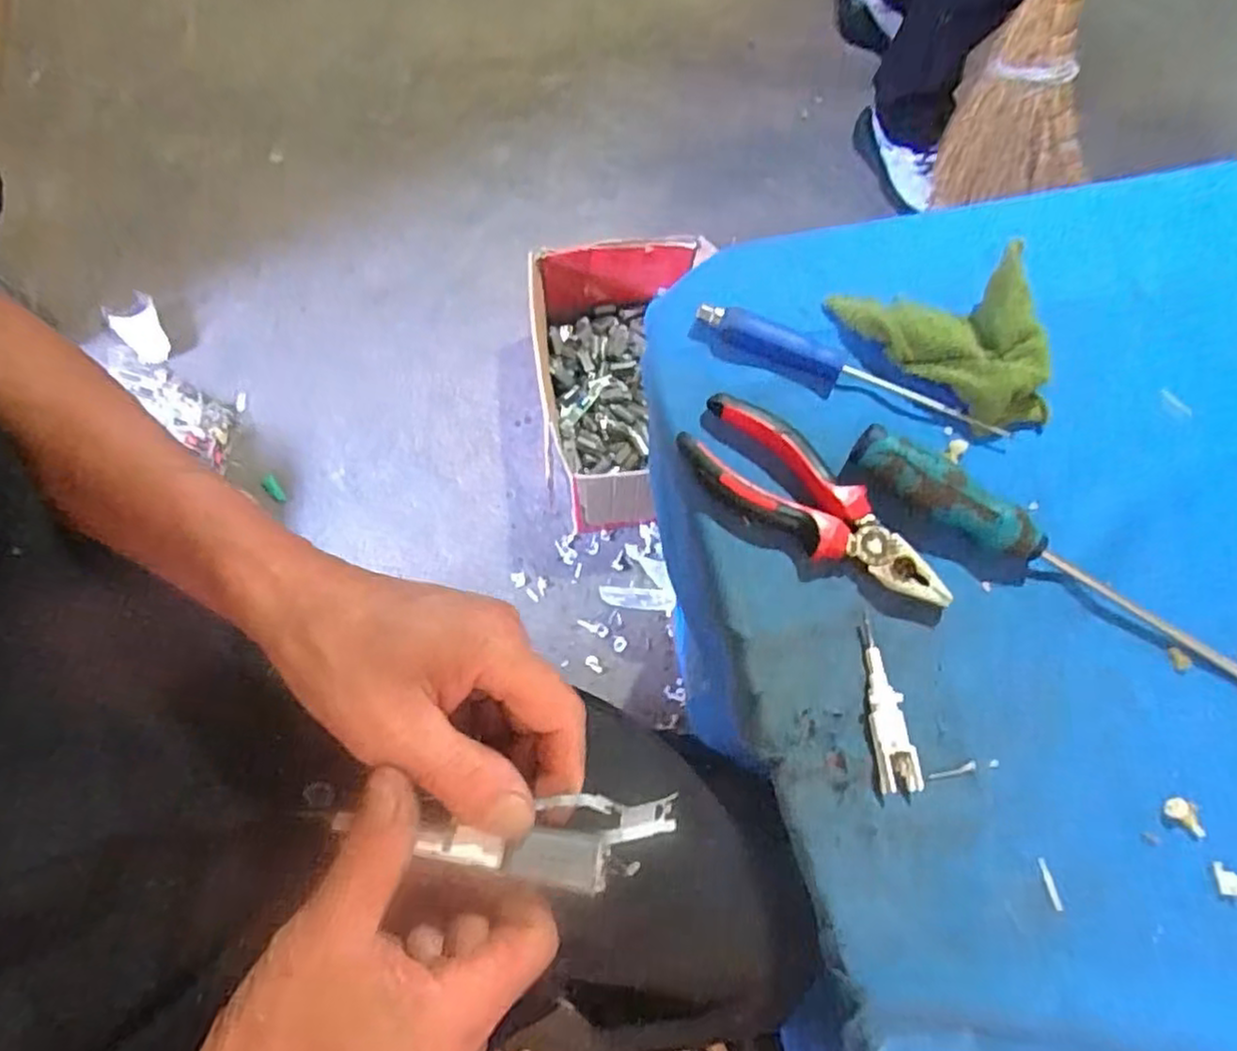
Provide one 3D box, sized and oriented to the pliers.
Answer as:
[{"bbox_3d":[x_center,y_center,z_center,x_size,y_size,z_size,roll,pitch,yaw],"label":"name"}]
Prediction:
[{"bbox_3d":[0.102,-0.009,0.383,0.157,0.021,0.051,42,72,15],"label":"pliers"}]

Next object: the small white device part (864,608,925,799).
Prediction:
[{"bbox_3d":[0.128,0.086,0.348,0.018,0.010,0.083,-6,67,-4],"label":"small white device part"}]

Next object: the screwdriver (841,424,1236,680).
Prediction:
[{"bbox_3d":[0.233,0.024,0.371,0.248,0.037,0.026,31,70,11],"label":"screwdriver"}]

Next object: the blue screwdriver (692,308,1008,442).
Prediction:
[{"bbox_3d":[0.134,-0.088,0.423,0.186,0.019,0.028,27,69,9],"label":"blue screwdriver"}]

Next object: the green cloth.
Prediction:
[{"bbox_3d":[0.197,-0.106,0.423,0.106,0.036,0.110,-11,68,-6],"label":"green cloth"}]

